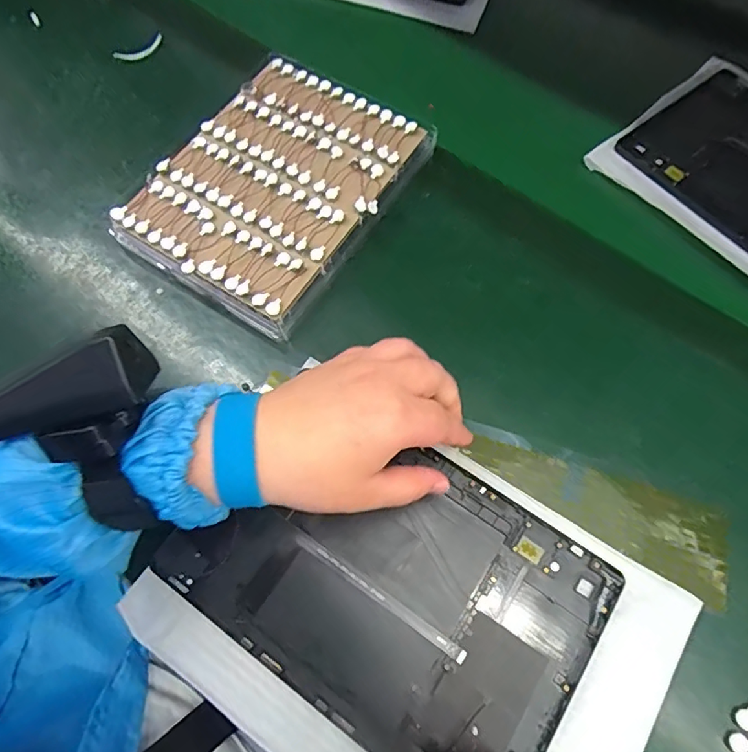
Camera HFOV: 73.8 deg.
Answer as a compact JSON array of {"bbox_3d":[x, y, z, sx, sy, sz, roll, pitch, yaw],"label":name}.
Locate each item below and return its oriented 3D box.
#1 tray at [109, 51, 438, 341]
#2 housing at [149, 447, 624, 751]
[{"bbox_3d":[-0.075,-0.148,0.391,0.160,0.042,0.205,32,69,11],"label":"tray"},{"bbox_3d":[0.010,0.119,0.294,0.225,0.007,0.153,31,71,13],"label":"housing"}]

